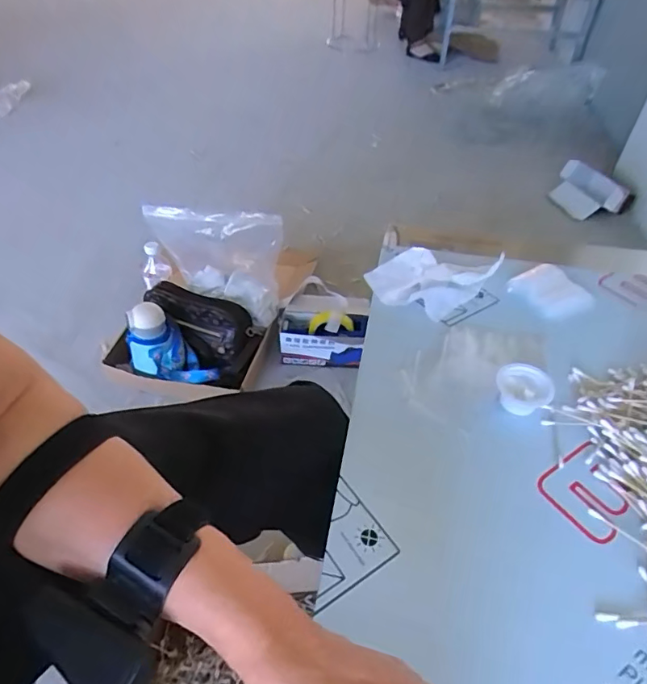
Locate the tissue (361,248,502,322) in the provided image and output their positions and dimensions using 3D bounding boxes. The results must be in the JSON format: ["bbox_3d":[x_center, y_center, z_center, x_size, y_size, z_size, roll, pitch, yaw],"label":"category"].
[{"bbox_3d":[0.141,-0.074,0.602,0.171,0.040,0.086,-1,44,-3],"label":"tissue"}]

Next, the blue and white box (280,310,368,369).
[{"bbox_3d":[-0.006,-0.014,1.142,0.185,0.112,0.102,6,46,8],"label":"blue and white box"}]

